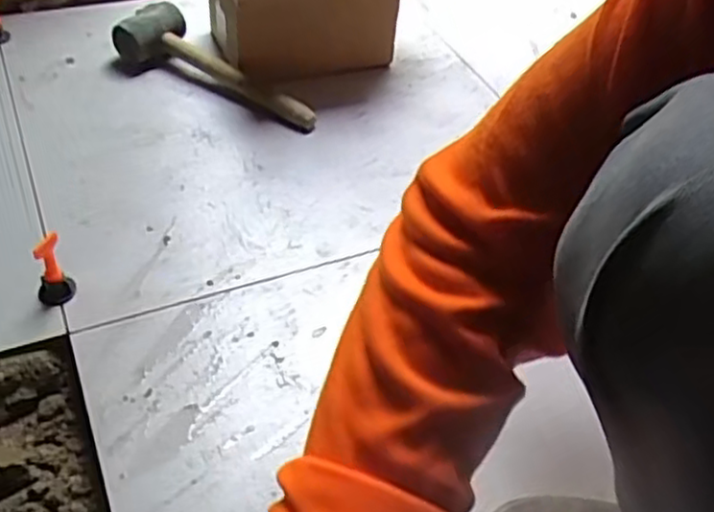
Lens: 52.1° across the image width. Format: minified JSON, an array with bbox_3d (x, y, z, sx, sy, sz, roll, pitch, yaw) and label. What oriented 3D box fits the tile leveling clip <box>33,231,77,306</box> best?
[{"bbox_3d":[-0.279,0.016,0.663,0.034,0.067,0.027,-17,51,-23],"label":"tile leveling clip"}]

